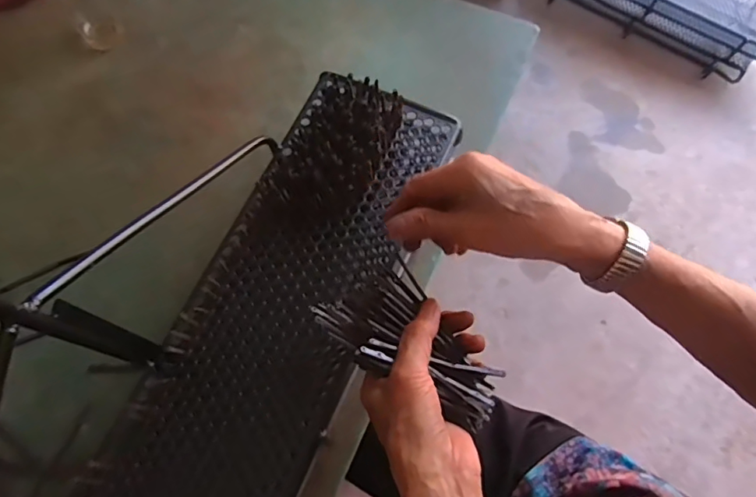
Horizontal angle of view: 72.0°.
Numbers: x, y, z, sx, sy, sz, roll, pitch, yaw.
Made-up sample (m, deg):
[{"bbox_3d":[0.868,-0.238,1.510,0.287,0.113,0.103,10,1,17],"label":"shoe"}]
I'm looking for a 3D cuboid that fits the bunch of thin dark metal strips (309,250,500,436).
[{"bbox_3d":[0.027,0.065,0.371,0.137,0.022,0.074,39,74,13],"label":"bunch of thin dark metal strips"}]

